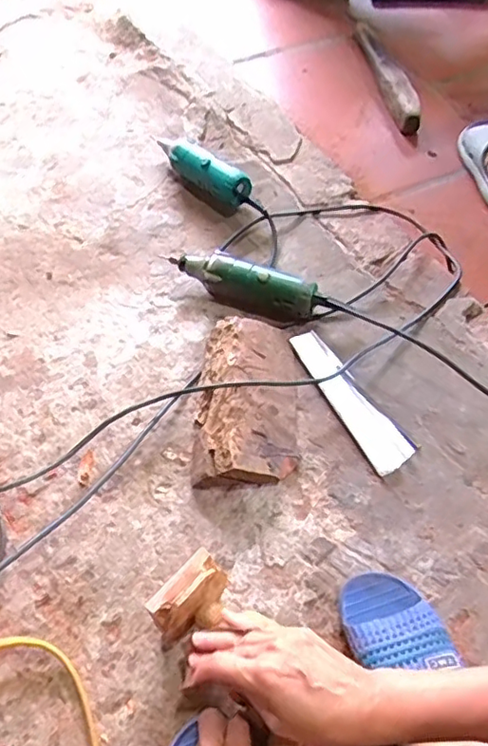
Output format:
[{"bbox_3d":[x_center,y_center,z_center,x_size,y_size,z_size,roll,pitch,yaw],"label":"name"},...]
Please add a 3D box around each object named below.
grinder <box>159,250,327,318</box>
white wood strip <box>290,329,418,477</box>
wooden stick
[{"bbox_3d":[0.000,-0.123,0.796,0.208,0.043,0.044,19,57,12],"label":"grinder"},{"bbox_3d":[0.130,0.028,0.724,0.050,0.012,0.204,-23,59,-16],"label":"white wood strip"},{"bbox_3d":[0.294,-0.619,1.238,0.050,0.060,0.377,-4,56,-6],"label":"wooden stick"}]

